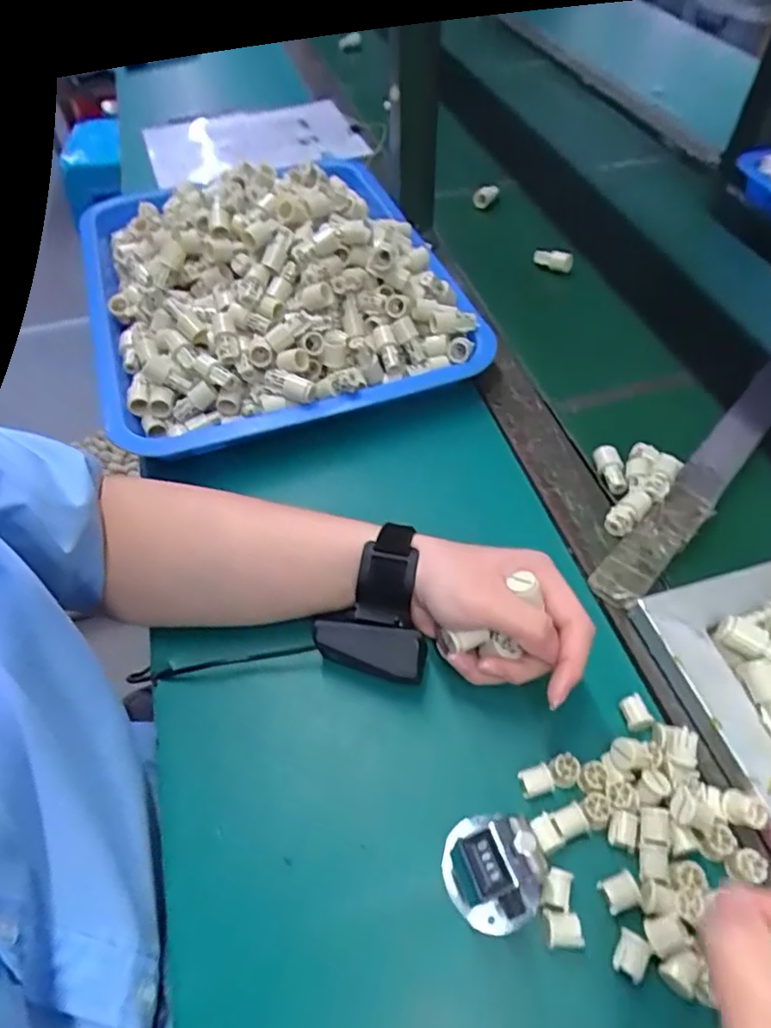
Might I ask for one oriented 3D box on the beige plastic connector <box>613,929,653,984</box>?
[{"bbox_3d":[0.121,0.216,0.293,0.015,0.012,0.018,26,58,19],"label":"beige plastic connector"}]

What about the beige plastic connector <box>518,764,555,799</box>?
[{"bbox_3d":[0.087,0.153,0.343,0.018,0.009,0.014,-12,54,-8],"label":"beige plastic connector"}]

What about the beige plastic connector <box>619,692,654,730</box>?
[{"bbox_3d":[0.153,0.121,0.364,0.016,0.008,0.019,-11,54,-7],"label":"beige plastic connector"}]

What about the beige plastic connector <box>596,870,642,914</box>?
[{"bbox_3d":[0.121,0.195,0.309,0.018,0.009,0.016,-17,55,-12],"label":"beige plastic connector"}]

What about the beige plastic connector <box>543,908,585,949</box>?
[{"bbox_3d":[0.090,0.210,0.303,0.017,0.009,0.016,-2,53,0],"label":"beige plastic connector"}]

